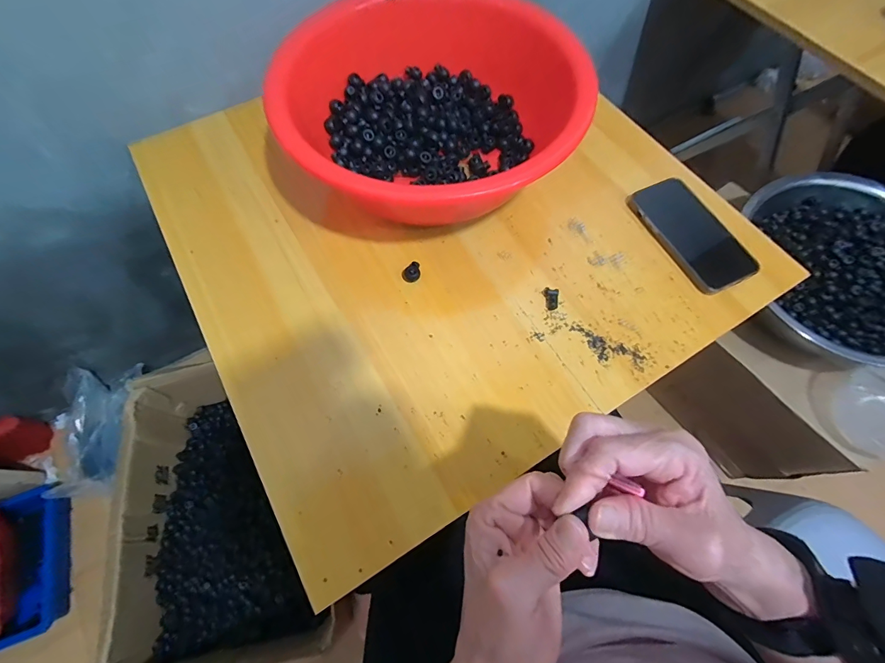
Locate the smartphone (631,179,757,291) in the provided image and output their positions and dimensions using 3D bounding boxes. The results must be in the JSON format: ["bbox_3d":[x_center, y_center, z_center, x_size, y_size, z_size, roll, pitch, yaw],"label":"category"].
[{"bbox_3d":[0.286,-0.114,0.452,0.073,0.011,0.146,-24,68,-10],"label":"smartphone"}]

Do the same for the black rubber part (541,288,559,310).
[{"bbox_3d":[0.116,-0.036,0.417,0.015,0.008,0.026,2,67,1],"label":"black rubber part"}]

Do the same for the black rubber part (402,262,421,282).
[{"bbox_3d":[-0.034,-0.065,0.430,0.019,0.012,0.021,-6,67,-2],"label":"black rubber part"}]

